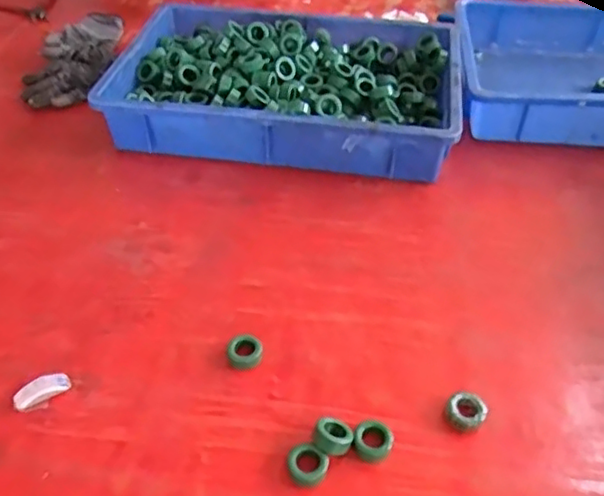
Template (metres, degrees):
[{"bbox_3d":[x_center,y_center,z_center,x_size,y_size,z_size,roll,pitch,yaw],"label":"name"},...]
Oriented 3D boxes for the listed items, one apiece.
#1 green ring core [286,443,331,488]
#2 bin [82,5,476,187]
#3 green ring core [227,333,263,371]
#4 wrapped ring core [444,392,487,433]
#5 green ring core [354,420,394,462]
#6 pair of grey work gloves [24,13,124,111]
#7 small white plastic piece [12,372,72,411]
[{"bbox_3d":[0.004,0.166,0.478,0.031,0.012,0.029,0,43,0],"label":"green ring core"},{"bbox_3d":[-0.016,-0.221,0.838,0.435,0.080,0.303,6,44,6],"label":"bin"},{"bbox_3d":[-0.051,0.093,0.557,0.031,0.013,0.033,0,43,0],"label":"green ring core"},{"bbox_3d":[0.135,0.134,0.515,0.031,0.015,0.029,-33,52,-30],"label":"wrapped ring core"},{"bbox_3d":[0.056,0.152,0.493,0.028,0.014,0.030,0,43,0],"label":"green ring core"},{"bbox_3d":[-0.340,-0.293,0.950,0.109,0.037,0.257,0,43,-1],"label":"pair of grey work gloves"},{"bbox_3d":[-0.218,0.119,0.525,0.045,0.012,0.017,-25,49,-24],"label":"small white plastic piece"}]

